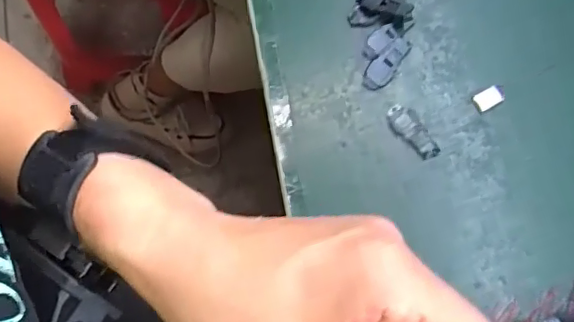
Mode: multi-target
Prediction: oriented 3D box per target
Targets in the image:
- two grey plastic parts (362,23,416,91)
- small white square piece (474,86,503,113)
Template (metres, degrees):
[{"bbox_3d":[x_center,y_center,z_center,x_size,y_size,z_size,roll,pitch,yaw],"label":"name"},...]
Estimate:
[{"bbox_3d":[0.062,-0.069,0.365,0.026,0.004,0.051,31,75,9],"label":"two grey plastic parts"},{"bbox_3d":[0.127,-0.039,0.358,0.017,0.004,0.011,-26,75,-8],"label":"small white square piece"}]

